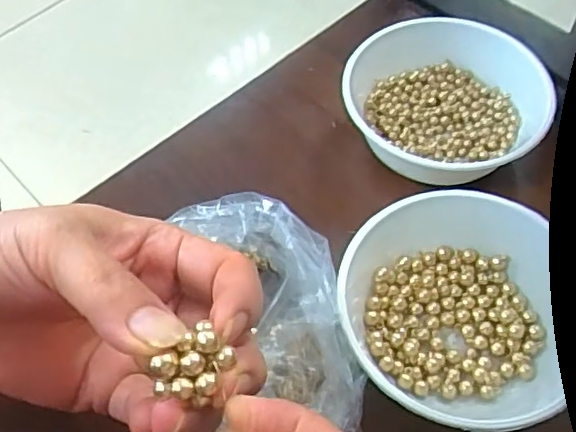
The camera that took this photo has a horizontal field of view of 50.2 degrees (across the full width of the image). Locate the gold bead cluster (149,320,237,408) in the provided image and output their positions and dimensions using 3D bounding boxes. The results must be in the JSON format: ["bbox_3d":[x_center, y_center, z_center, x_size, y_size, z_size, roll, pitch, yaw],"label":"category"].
[{"bbox_3d":[-0.029,0.047,0.187,0.022,0.012,0.017,-38,63,-20],"label":"gold bead cluster"}]

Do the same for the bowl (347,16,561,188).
[{"bbox_3d":[0.092,-0.064,0.364,0.108,0.044,0.110,-1,57,2],"label":"bowl"}]

